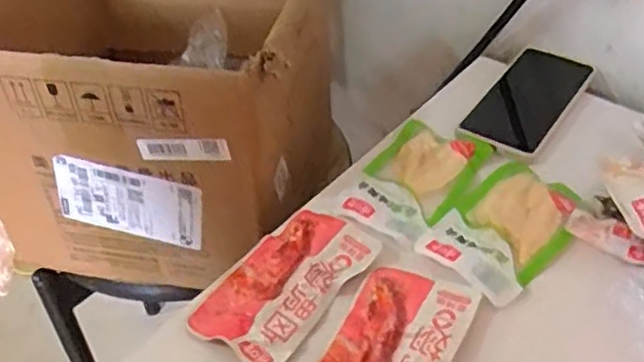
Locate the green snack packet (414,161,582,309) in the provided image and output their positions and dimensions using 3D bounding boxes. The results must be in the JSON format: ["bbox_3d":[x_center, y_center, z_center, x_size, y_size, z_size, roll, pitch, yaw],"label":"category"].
[{"bbox_3d":[0.140,0.032,0.503,0.130,0.010,0.081,-33,49,-31],"label":"green snack packet"}]

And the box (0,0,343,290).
[{"bbox_3d":[-0.129,-0.114,0.689,0.256,0.230,0.370,5,41,9],"label":"box"}]

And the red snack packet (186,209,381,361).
[{"bbox_3d":[-0.024,0.067,0.469,0.074,0.011,0.132,25,48,28],"label":"red snack packet"}]

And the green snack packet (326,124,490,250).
[{"bbox_3d":[0.076,-0.004,0.548,0.079,0.007,0.141,23,47,26],"label":"green snack packet"}]

